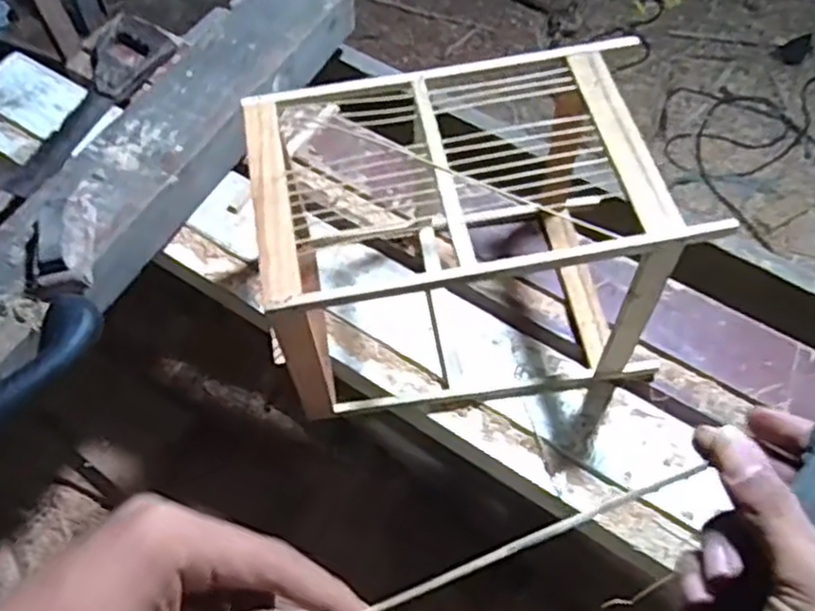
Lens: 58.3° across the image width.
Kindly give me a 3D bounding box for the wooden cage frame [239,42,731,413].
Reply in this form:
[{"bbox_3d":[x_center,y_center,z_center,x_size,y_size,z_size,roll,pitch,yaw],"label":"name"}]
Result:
[{"bbox_3d":[0.050,-0.051,0.674,0.348,0.240,0.232,-7,57,-4],"label":"wooden cage frame"}]

